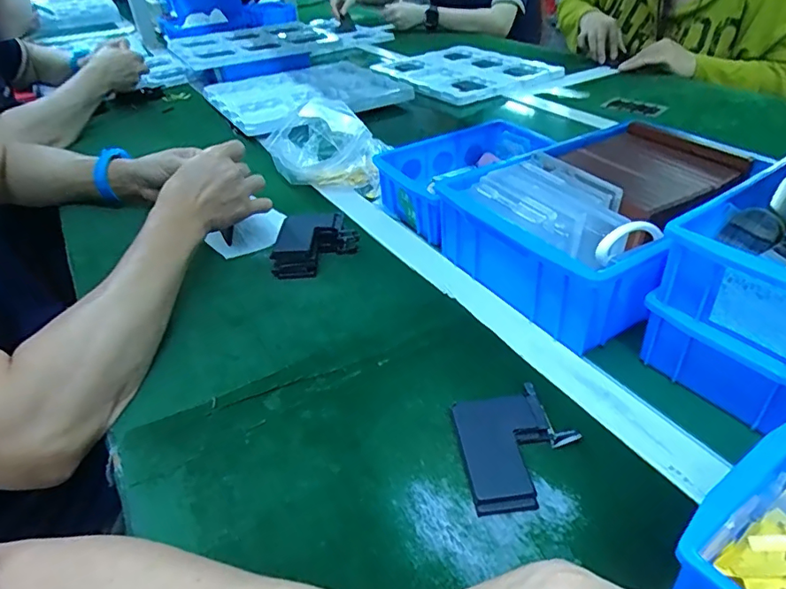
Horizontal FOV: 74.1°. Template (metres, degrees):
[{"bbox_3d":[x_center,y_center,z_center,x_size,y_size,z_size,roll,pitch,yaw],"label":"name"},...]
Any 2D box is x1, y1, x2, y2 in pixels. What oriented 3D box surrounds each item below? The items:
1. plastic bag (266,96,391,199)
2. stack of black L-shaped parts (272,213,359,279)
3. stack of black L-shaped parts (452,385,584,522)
[{"bbox_3d":[-0.093,-0.190,0.678,0.179,0.093,0.078,16,41,24],"label":"plastic bag"},{"bbox_3d":[-0.079,-0.054,0.538,0.082,0.031,0.080,-3,37,2],"label":"stack of black L-shaped parts"},{"bbox_3d":[0.083,0.102,0.346,0.075,0.014,0.087,-8,37,-5],"label":"stack of black L-shaped parts"}]

